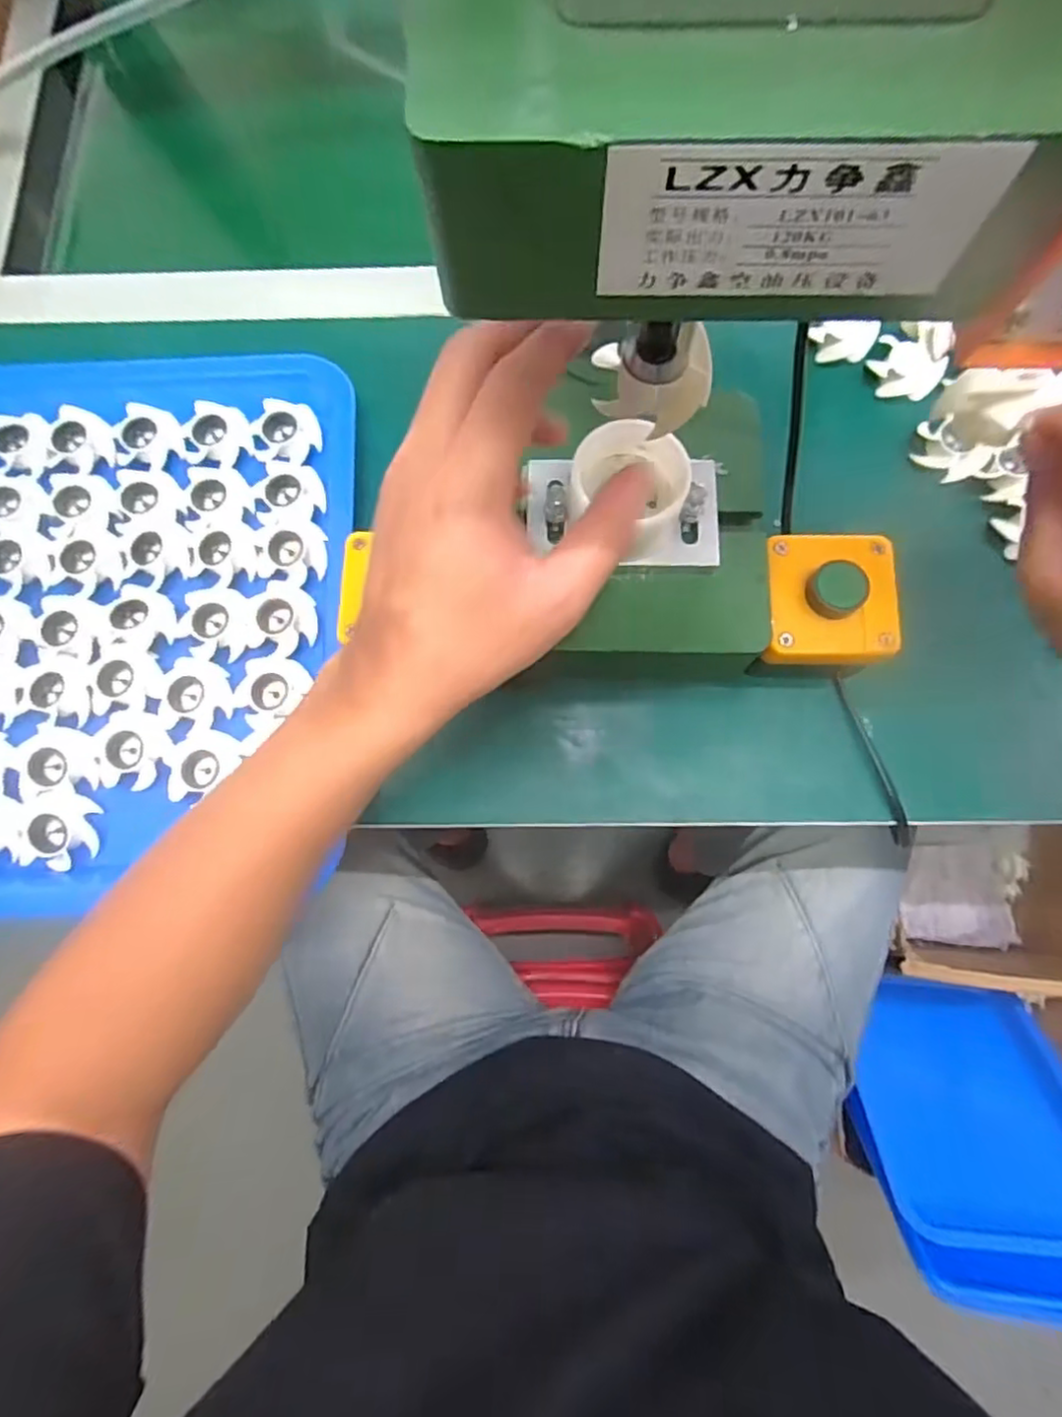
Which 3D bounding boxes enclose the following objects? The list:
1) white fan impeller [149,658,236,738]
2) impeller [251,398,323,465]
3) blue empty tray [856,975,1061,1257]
[{"bbox_3d":[-0.198,-0.008,0.378,0.044,0.008,0.043,0,78,2],"label":"white fan impeller"},{"bbox_3d":[-0.156,-0.175,0.412,0.042,0.012,0.040,6,78,3],"label":"impeller"},{"bbox_3d":[0.507,0.447,0.732,0.254,0.035,0.262,7,47,1],"label":"blue empty tray"}]

